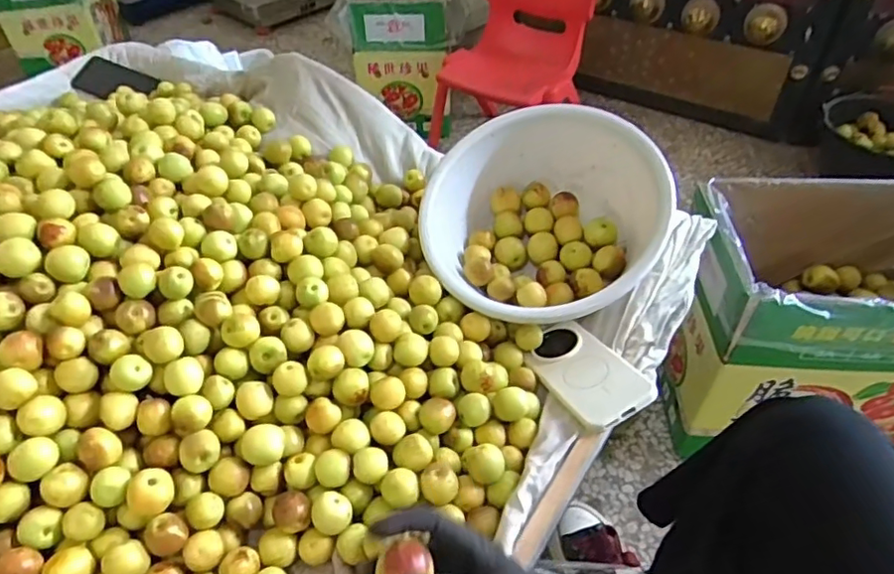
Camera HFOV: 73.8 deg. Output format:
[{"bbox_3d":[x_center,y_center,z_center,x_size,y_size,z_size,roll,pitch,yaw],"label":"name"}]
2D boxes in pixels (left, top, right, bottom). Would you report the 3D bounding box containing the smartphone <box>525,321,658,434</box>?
[{"bbox_3d":[0.145,0.088,0.628,0.084,0.011,0.153,-31,31,-7],"label":"smartphone"}]

